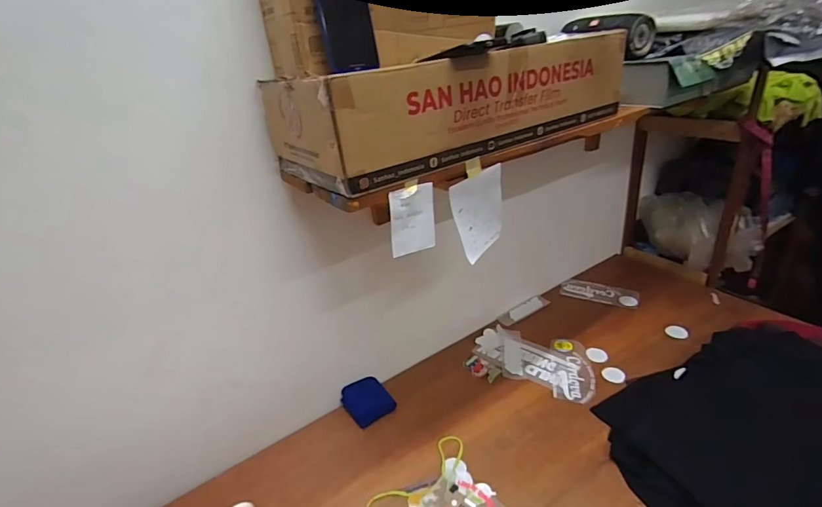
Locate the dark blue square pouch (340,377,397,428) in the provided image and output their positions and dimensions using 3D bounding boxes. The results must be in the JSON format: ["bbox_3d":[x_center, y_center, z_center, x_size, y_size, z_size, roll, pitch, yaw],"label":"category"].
[{"bbox_3d":[-0.114,0.382,1.091,0.109,0.051,0.119,-25,34,-30],"label":"dark blue square pouch"}]

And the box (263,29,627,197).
[{"bbox_3d":[0.084,-0.287,0.767,0.612,0.148,0.250,-23,32,-27],"label":"box"}]

